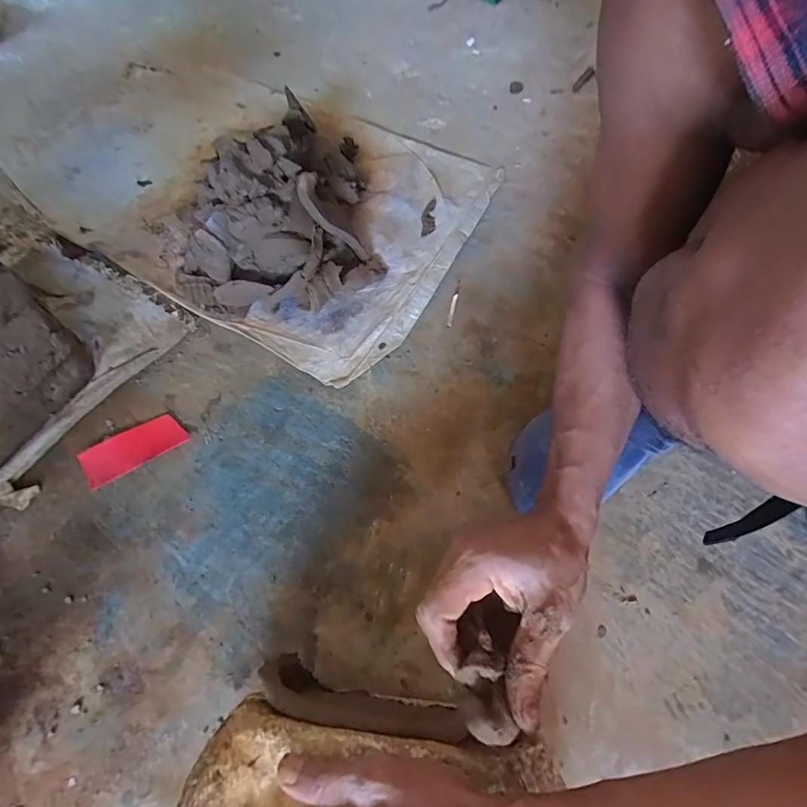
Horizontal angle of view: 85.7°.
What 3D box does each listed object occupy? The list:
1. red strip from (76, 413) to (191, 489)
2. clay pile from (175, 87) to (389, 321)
[{"bbox_3d":[-0.302,0.049,0.487,0.106,0.013,0.049,-31,68,-17],"label":"red strip"},{"bbox_3d":[-0.175,-0.282,0.582,0.269,0.119,0.321,-5,63,-5],"label":"clay pile"}]

